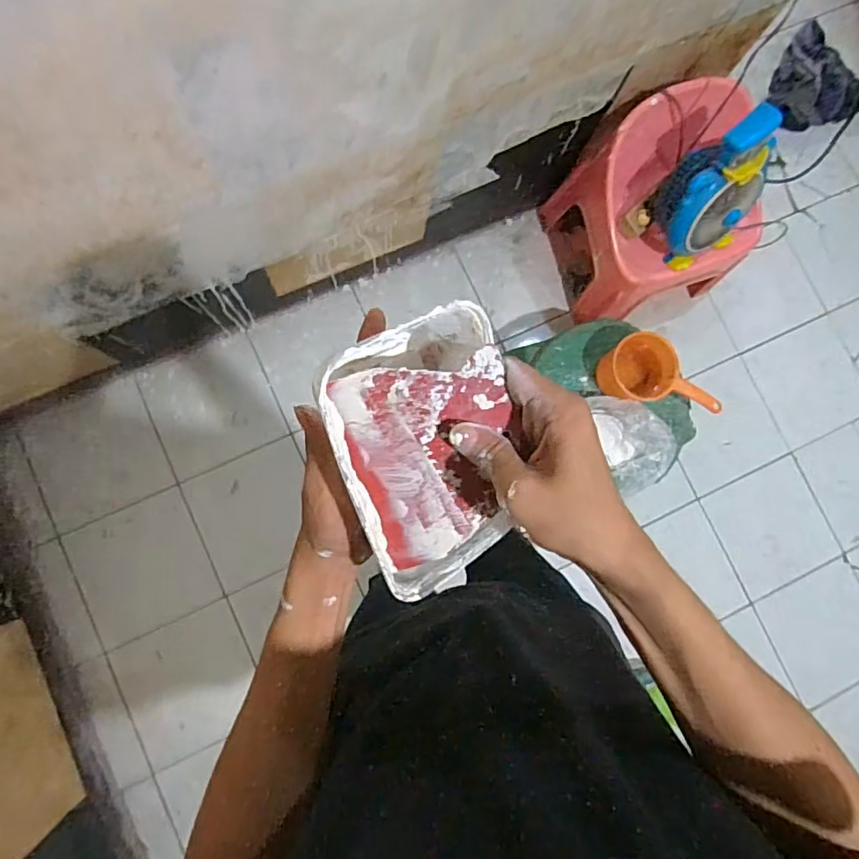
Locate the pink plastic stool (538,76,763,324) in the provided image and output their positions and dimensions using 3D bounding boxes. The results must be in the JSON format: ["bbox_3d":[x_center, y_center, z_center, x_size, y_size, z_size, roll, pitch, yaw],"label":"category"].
[{"bbox_3d":[0.542,-0.494,1.294,0.393,0.388,0.367,-12,84,-6],"label":"pink plastic stool"}]

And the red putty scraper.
[{"bbox_3d":[0.006,0.019,0.335,0.097,0.004,0.121,-15,104,6],"label":"red putty scraper"}]

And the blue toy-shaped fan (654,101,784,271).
[{"bbox_3d":[0.581,-0.481,1.138,0.179,0.284,0.183,-36,87,-8],"label":"blue toy-shaped fan"}]

